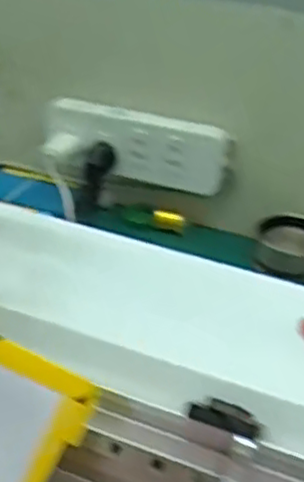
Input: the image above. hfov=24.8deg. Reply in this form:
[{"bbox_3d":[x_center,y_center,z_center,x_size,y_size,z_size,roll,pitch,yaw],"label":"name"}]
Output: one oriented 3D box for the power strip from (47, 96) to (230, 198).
[{"bbox_3d":[-0.014,-0.102,0.750,0.202,0.082,0.032,18,36,1],"label":"power strip"}]

